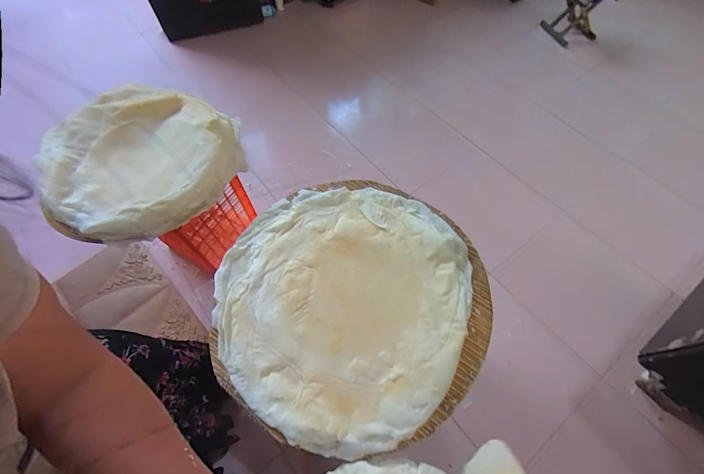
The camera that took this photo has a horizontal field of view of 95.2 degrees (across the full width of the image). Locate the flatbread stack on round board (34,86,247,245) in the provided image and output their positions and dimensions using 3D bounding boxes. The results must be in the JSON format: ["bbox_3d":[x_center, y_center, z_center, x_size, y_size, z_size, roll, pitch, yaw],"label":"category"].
[{"bbox_3d":[-0.579,-0.211,0.896,0.467,0.126,0.470,6,61,5],"label":"flatbread stack on round board"}]

